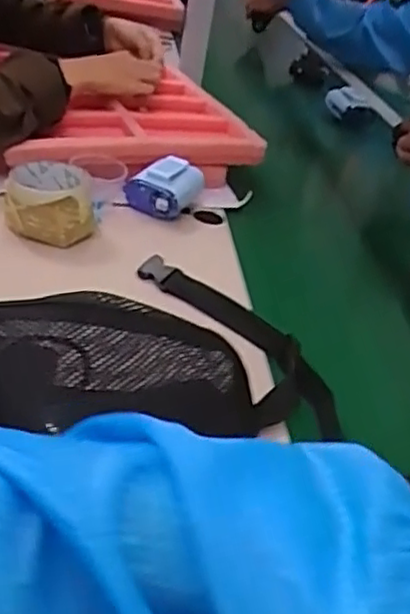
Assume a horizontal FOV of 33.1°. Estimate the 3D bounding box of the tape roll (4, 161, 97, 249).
[{"bbox_3d":[-0.162,-0.109,0.722,0.089,0.053,0.089,3,32,-15],"label":"tape roll"}]

